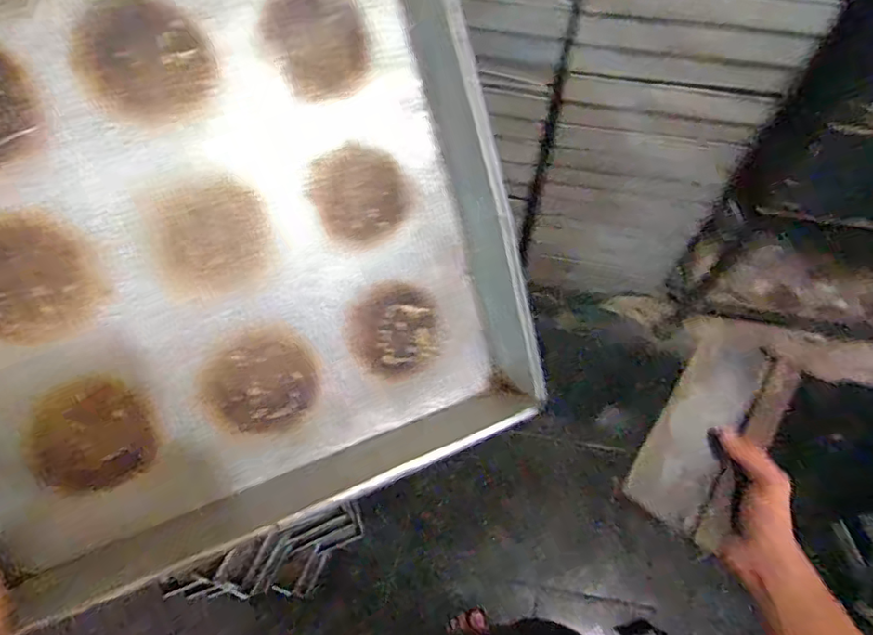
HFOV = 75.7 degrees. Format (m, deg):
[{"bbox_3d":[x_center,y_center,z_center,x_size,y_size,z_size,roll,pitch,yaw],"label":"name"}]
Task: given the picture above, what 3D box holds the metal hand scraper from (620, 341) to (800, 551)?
[{"bbox_3d":[0.265,0.108,0.536,0.096,0.019,0.196,33,79,16],"label":"metal hand scraper"}]

